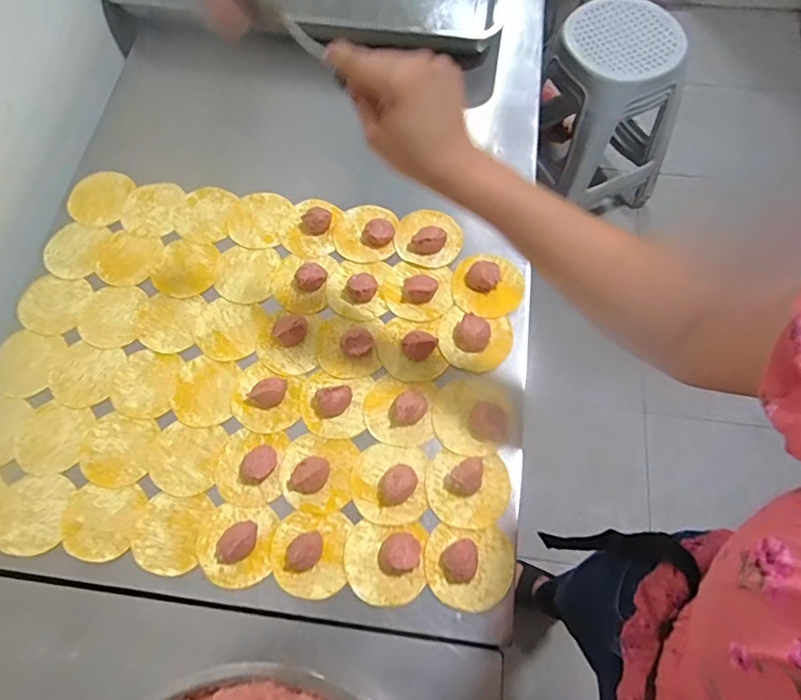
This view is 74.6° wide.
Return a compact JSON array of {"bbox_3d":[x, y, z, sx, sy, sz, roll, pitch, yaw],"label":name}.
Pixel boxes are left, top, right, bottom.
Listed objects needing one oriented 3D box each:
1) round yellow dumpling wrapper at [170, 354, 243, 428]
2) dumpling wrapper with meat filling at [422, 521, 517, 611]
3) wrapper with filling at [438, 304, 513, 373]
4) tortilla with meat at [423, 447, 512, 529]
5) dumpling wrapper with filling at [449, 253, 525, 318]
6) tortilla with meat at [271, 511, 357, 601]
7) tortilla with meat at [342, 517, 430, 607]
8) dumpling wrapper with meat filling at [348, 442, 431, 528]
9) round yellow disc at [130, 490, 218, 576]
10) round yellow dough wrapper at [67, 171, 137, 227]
[{"bbox_3d":[-0.218,0.045,0.582,0.071,0.004,0.078,-1,68,1],"label":"round yellow dumpling wrapper"},{"bbox_3d":[0.066,0.204,0.497,0.086,0.019,0.071,2,68,3],"label":"dumpling wrapper with meat filling"},{"bbox_3d":[0.083,-0.015,0.587,0.081,0.022,0.070,14,69,7],"label":"wrapper with filling"},{"bbox_3d":[0.067,0.136,0.523,0.084,0.026,0.072,6,68,4],"label":"tortilla with meat"},{"bbox_3d":[0.101,-0.075,0.614,0.082,0.019,0.071,17,69,9],"label":"dumpling wrapper with filling"},{"bbox_3d":[-0.089,0.194,0.503,0.074,0.026,0.076,-1,68,1],"label":"tortilla with meat"},{"bbox_3d":[-0.016,0.201,0.500,0.078,0.021,0.073,4,68,3],"label":"tortilla with meat"},{"bbox_3d":[-0.013,0.134,0.531,0.077,0.021,0.078,-1,68,1],"label":"dumpling wrapper with meat filling"},{"bbox_3d":[-0.230,0.181,0.524,0.071,0.004,0.075,-1,68,1],"label":"round yellow disc"},{"bbox_3d":[-0.394,-0.201,0.689,0.073,0.007,0.082,9,68,5],"label":"round yellow dough wrapper"}]

